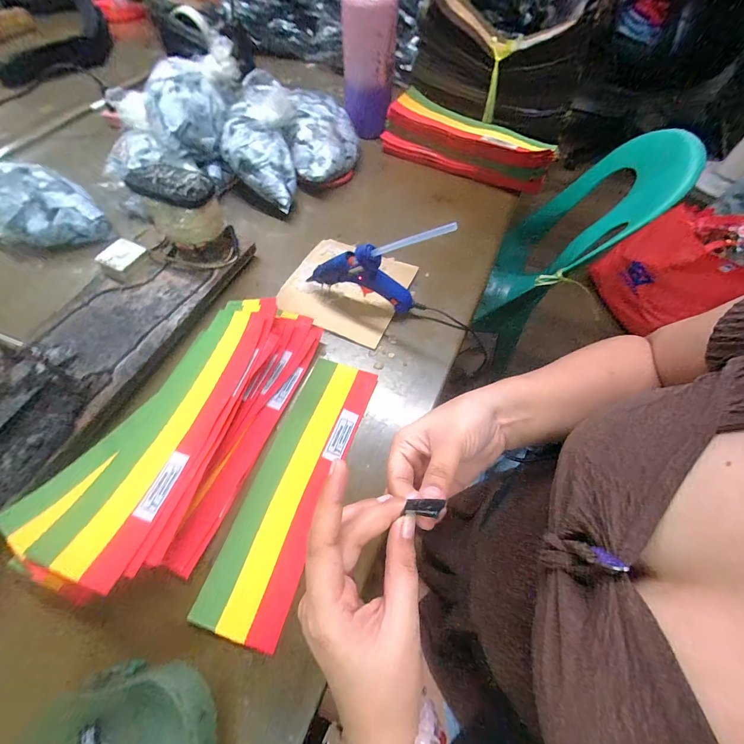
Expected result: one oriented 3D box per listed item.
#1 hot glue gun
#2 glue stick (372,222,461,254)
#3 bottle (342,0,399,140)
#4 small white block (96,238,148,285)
[{"bbox_3d":[-0.015,-0.120,0.416,0.136,0.097,0.023,12,61,5],"label":"hot glue gun"},{"bbox_3d":[0.040,-0.137,0.346,0.100,0.009,0.005,-1,54,39],"label":"glue stick"},{"bbox_3d":[-0.006,-0.561,0.575,0.088,0.246,0.089,5,61,2],"label":"bottle"},{"bbox_3d":[-0.328,-0.147,0.440,0.044,0.026,0.051,25,63,12],"label":"small white block"}]

